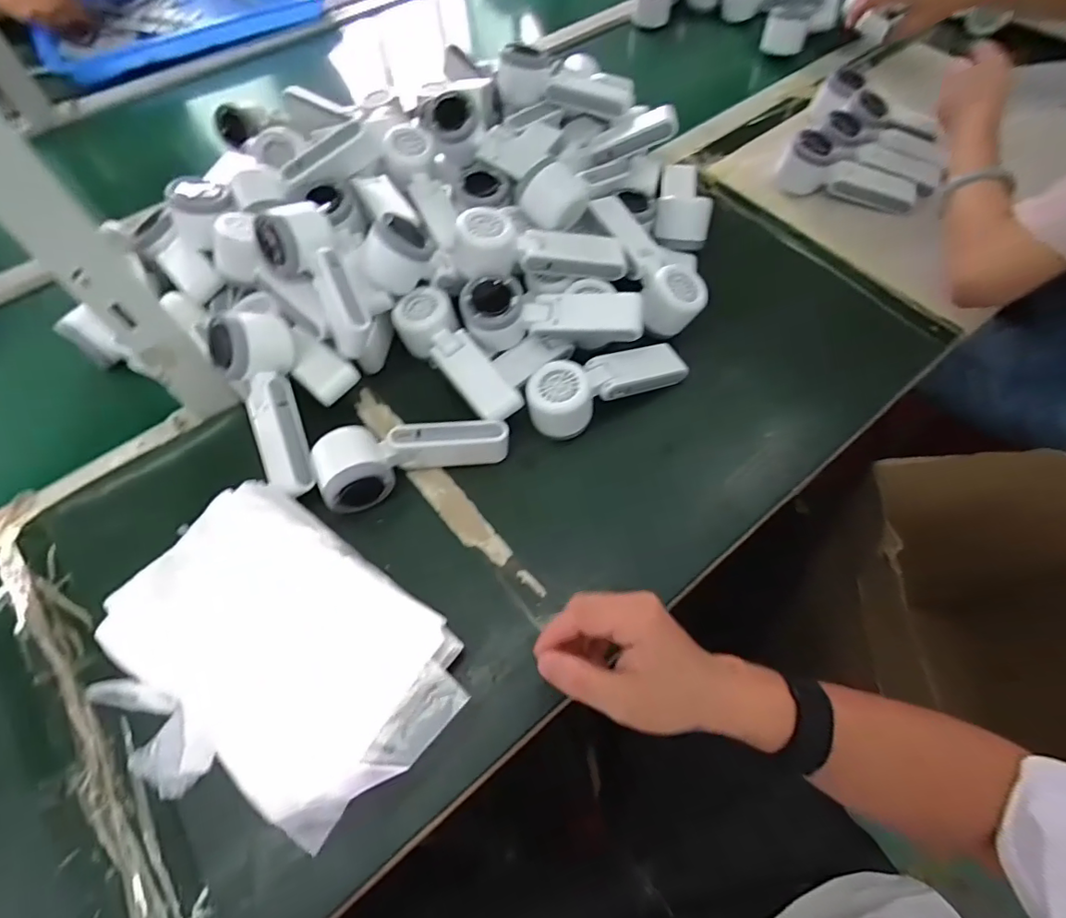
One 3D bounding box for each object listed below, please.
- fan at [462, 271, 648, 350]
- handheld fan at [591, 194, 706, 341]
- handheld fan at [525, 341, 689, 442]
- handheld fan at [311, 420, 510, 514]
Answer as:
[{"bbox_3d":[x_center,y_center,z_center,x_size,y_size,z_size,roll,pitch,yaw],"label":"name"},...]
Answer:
[{"bbox_3d":[0.017,-0.134,0.511,0.167,0.052,0.050,3,61,2],"label":"fan"},{"bbox_3d":[0.121,-0.210,0.566,0.067,0.049,0.167,-25,82,-12],"label":"handheld fan"},{"bbox_3d":[0.070,-0.070,0.524,0.160,0.058,0.061,-22,62,-27],"label":"handheld fan"},{"bbox_3d":[-0.107,-0.008,0.483,0.161,0.049,0.063,-22,63,-11],"label":"handheld fan"}]

